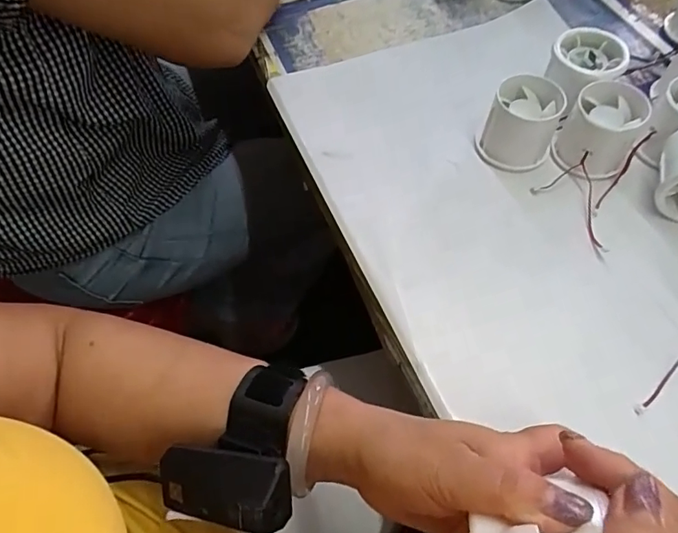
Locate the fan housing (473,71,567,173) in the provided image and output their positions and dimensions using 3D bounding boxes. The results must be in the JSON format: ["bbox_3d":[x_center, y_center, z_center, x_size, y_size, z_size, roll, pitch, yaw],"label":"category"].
[{"bbox_3d":[0.141,-0.113,0.395,0.054,0.044,0.056,0,59,0],"label":"fan housing"}]

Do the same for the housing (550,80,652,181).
[{"bbox_3d":[0.196,-0.103,0.386,0.054,0.050,0.055,20,61,11],"label":"housing"}]

